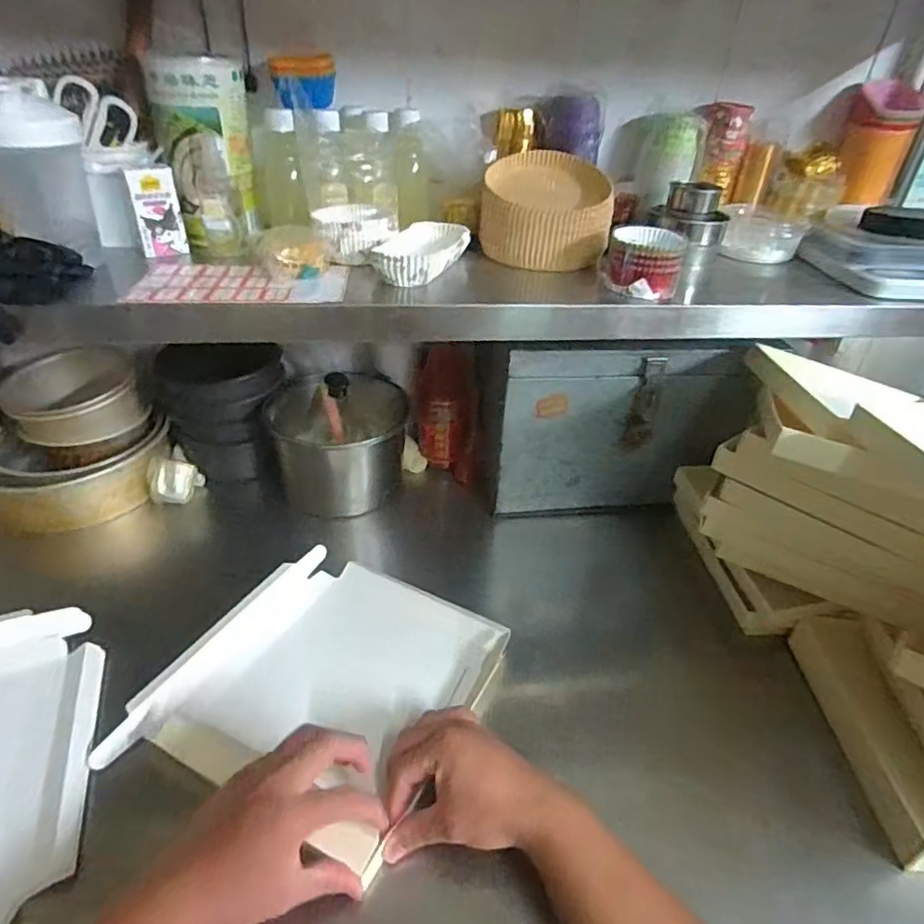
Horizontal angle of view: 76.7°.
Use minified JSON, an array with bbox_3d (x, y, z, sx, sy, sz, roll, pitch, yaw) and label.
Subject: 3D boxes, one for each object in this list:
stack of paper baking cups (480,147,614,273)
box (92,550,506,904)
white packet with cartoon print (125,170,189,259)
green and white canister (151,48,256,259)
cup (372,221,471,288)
[{"bbox_3d":[0.096,-0.291,0.678,0.147,0.091,0.130,6,37,3],"label":"stack of paper baking cups"},{"bbox_3d":[-0.125,0.209,0.581,0.276,0.049,0.279,20,40,20],"label":"box"},{"bbox_3d":[-0.332,-0.271,0.639,0.045,0.088,0.016,-13,40,-21],"label":"white packet with cartoon print"},{"bbox_3d":[-0.284,-0.337,0.649,0.090,0.183,0.080,0,37,-6],"label":"green and white canister"},{"bbox_3d":[-0.048,-0.229,0.638,0.083,0.029,0.137,12,38,11],"label":"cup"}]

